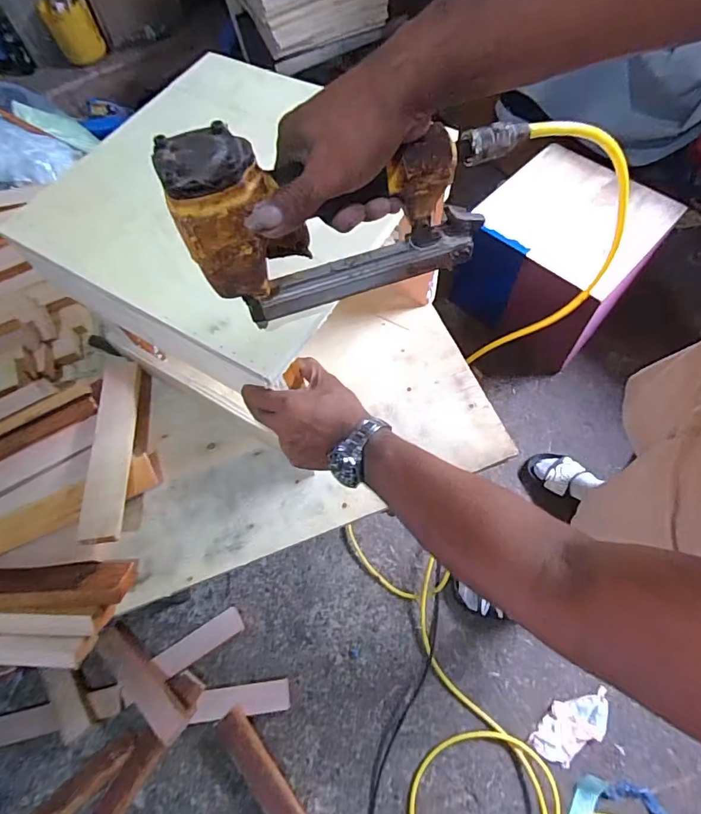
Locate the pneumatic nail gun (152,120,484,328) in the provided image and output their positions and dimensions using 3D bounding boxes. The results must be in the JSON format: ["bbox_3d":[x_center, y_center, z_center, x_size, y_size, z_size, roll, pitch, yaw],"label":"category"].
[{"bbox_3d":[-0.007,-0.146,0.348,0.219,0.155,0.055,-18,72,-4],"label":"pneumatic nail gun"}]

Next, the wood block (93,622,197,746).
[{"bbox_3d":[-0.485,0.628,1.053,0.308,0.028,0.077,30,74,27],"label":"wood block"}]

